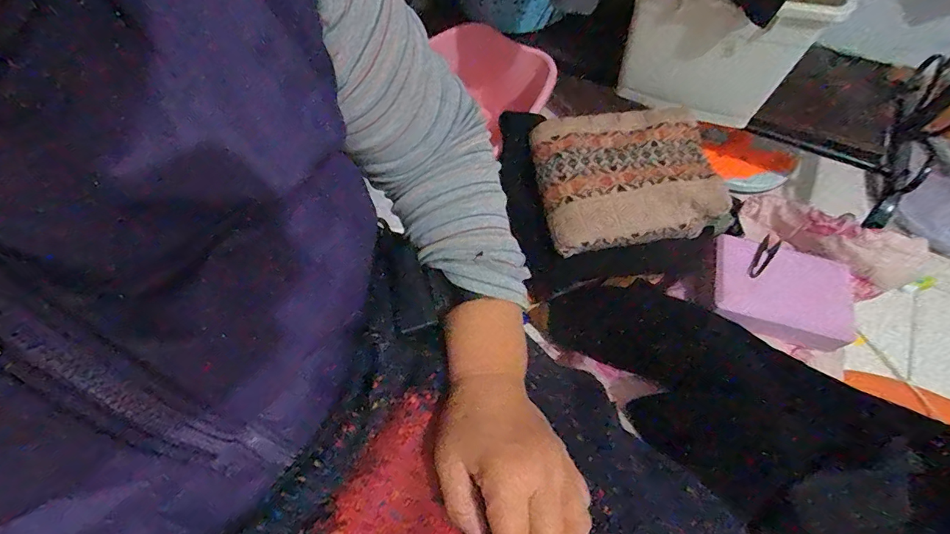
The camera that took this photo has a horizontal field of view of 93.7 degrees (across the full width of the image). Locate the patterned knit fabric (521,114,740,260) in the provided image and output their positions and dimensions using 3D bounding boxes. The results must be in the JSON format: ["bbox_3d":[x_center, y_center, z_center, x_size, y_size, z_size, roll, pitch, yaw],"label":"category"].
[{"bbox_3d":[0.244,-0.151,0.734,0.279,0.077,0.236,-7,62,-2],"label":"patterned knit fabric"}]

